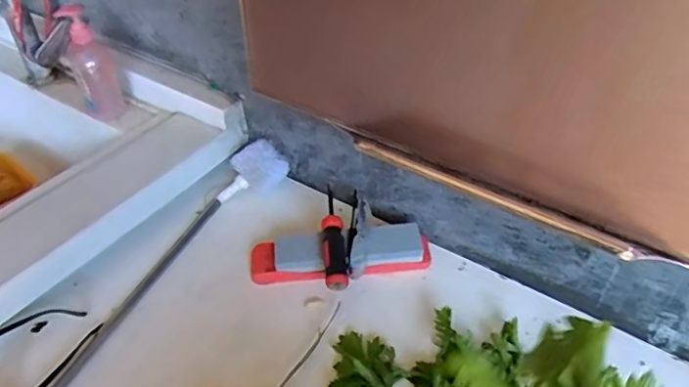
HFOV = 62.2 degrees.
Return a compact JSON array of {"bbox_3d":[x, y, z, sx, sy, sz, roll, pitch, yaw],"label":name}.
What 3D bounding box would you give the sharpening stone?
[{"bbox_3d":[-0.005,0.082,0.772,0.241,0.044,0.065,-5,42,-5],"label":"sharpening stone"}]

